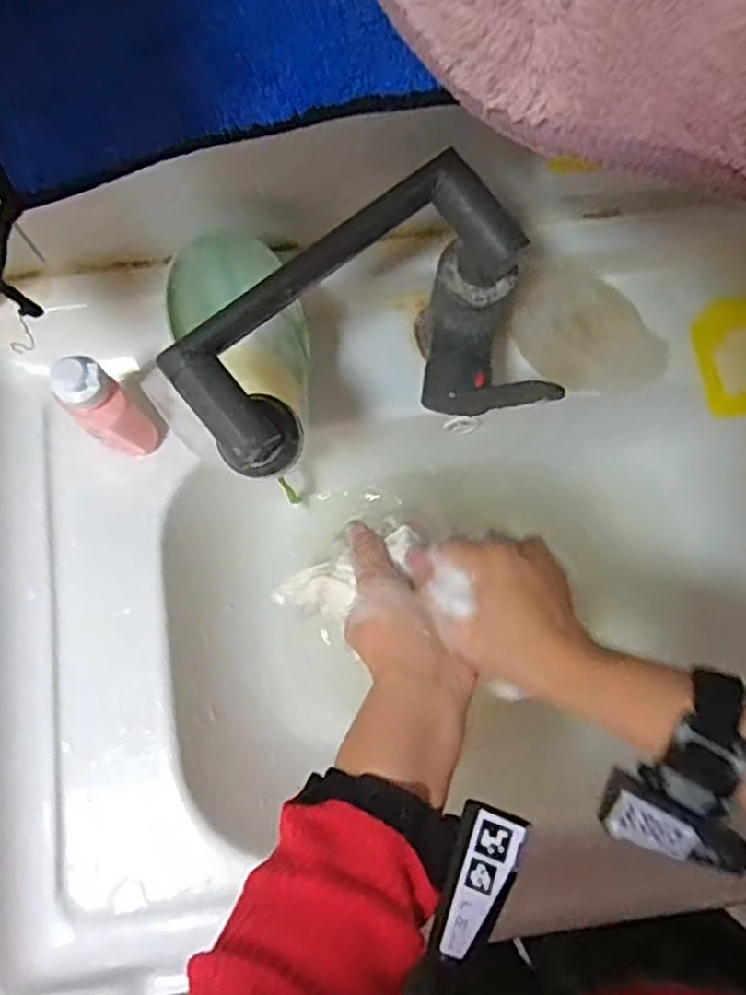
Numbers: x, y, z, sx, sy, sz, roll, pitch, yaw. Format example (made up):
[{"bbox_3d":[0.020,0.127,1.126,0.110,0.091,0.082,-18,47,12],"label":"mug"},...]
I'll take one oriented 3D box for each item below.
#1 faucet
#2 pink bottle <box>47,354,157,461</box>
[{"bbox_3d":[0.005,-0.075,0.417,0.203,0.142,0.121,-41,80,-9],"label":"faucet"},{"bbox_3d":[-0.171,-0.055,0.459,0.029,0.110,0.034,41,80,8],"label":"pink bottle"}]

